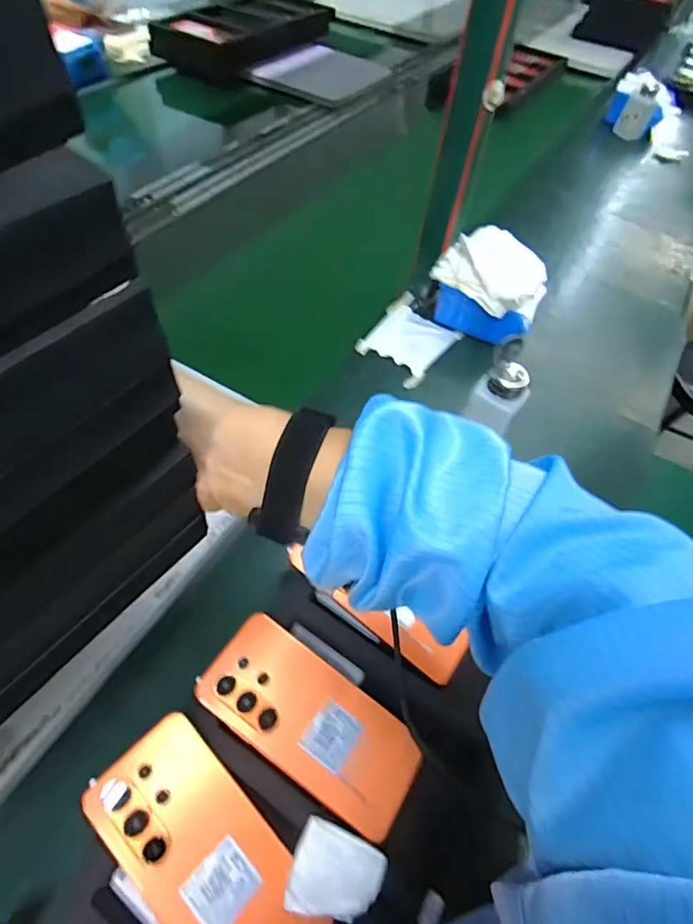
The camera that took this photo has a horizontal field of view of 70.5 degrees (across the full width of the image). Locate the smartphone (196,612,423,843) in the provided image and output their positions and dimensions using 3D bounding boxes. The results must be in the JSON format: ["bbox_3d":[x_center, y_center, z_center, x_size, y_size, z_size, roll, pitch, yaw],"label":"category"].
[{"bbox_3d":[-0.026,0.197,0.375,0.172,0.005,0.079,37,57,6],"label":"smartphone"}]

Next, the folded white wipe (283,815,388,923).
[{"bbox_3d":[-0.007,0.272,0.320,0.058,0.010,0.049,20,55,9],"label":"folded white wipe"}]

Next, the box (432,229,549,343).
[{"bbox_3d":[0.198,-0.245,0.676,0.144,0.101,0.110,26,56,14],"label":"box"}]

